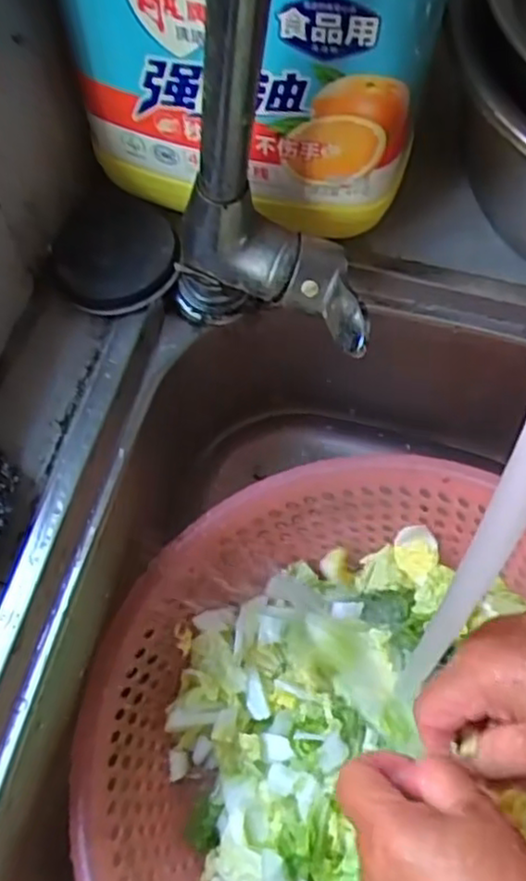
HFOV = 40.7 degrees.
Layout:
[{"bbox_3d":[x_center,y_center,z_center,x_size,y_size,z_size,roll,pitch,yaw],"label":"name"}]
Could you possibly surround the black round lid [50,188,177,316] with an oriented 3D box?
[{"bbox_3d":[-0.092,-0.118,0.453,0.081,0.026,0.080,1,66,-1],"label":"black round lid"}]

